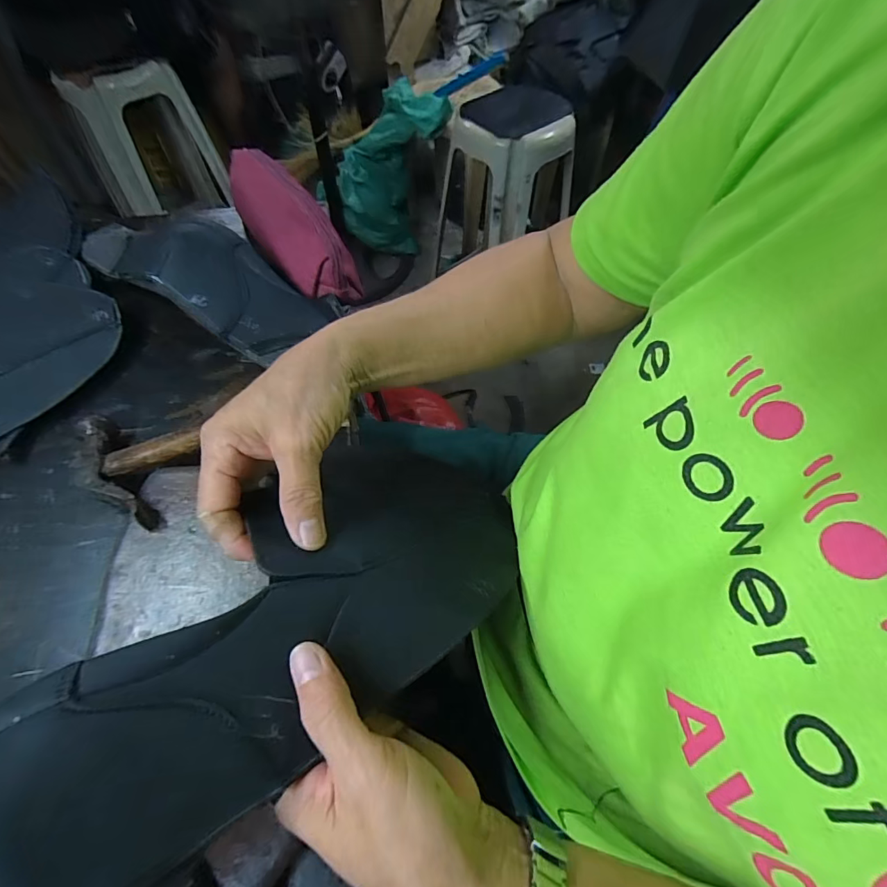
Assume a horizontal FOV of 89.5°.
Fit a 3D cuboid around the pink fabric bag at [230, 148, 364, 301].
[{"bbox_3d":[-0.164,-0.230,0.457,0.065,0.071,0.213,-33,65,-19],"label":"pink fabric bag"}]

